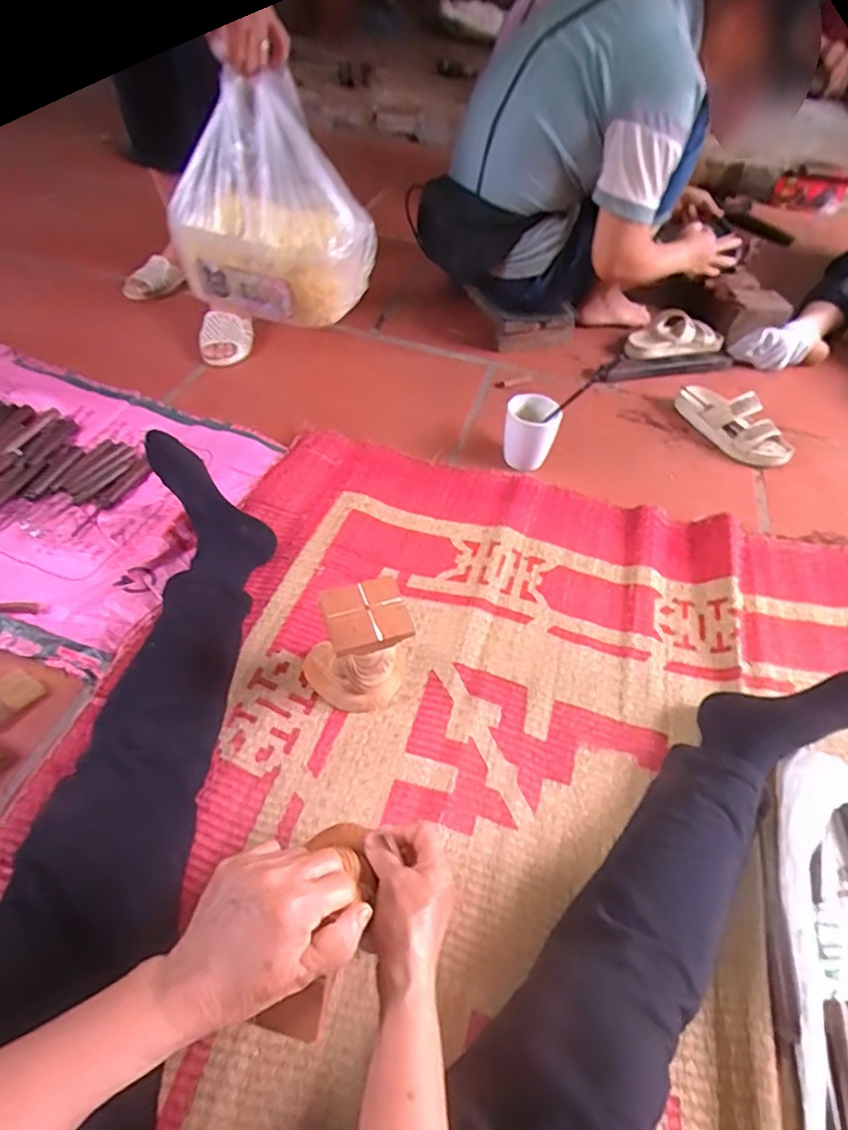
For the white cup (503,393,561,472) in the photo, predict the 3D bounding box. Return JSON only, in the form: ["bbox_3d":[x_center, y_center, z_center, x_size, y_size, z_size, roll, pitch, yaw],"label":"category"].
[{"bbox_3d":[0.177,-0.224,0.991,0.083,0.096,0.082,2,50,-2],"label":"white cup"}]

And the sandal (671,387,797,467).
[{"bbox_3d":[0.562,-0.265,1.078,0.082,0.065,0.218,-24,55,-21],"label":"sandal"}]

